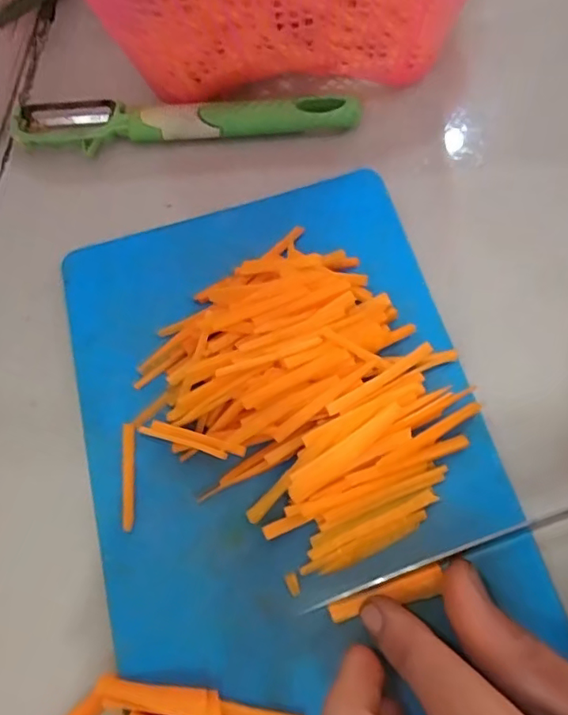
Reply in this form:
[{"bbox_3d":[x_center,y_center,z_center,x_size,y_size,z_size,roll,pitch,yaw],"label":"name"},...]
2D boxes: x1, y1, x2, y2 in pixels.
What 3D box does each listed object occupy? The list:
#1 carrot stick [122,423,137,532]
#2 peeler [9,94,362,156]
[{"bbox_3d":[-0.059,0.044,0.215,0.005,0.004,0.039,-4,68,1],"label":"carrot stick"},{"bbox_3d":[-0.051,-0.118,0.279,0.170,0.011,0.028,1,69,3],"label":"peeler"}]

